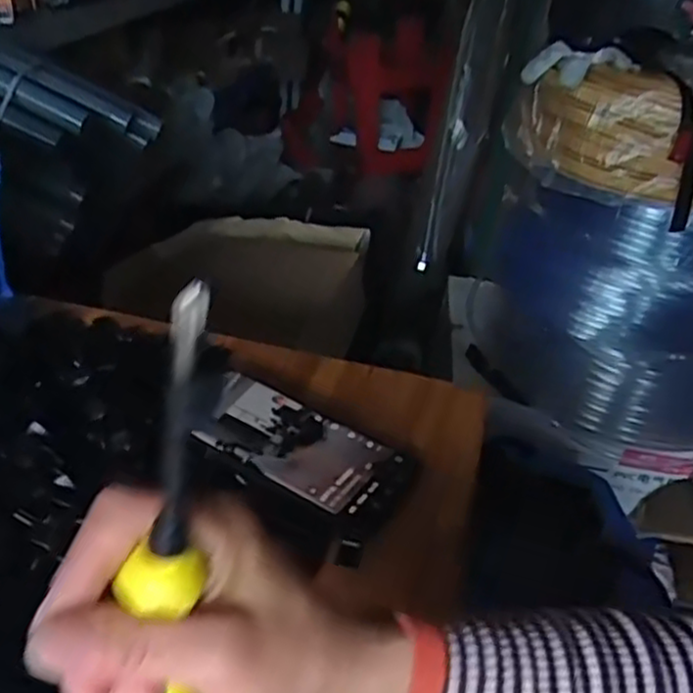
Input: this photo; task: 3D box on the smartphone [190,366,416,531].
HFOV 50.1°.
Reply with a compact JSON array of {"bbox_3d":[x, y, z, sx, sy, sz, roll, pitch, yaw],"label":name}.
[{"bbox_3d":[-0.037,0.063,0.483,0.155,0.014,0.079,22,36,23],"label":"smartphone"}]

